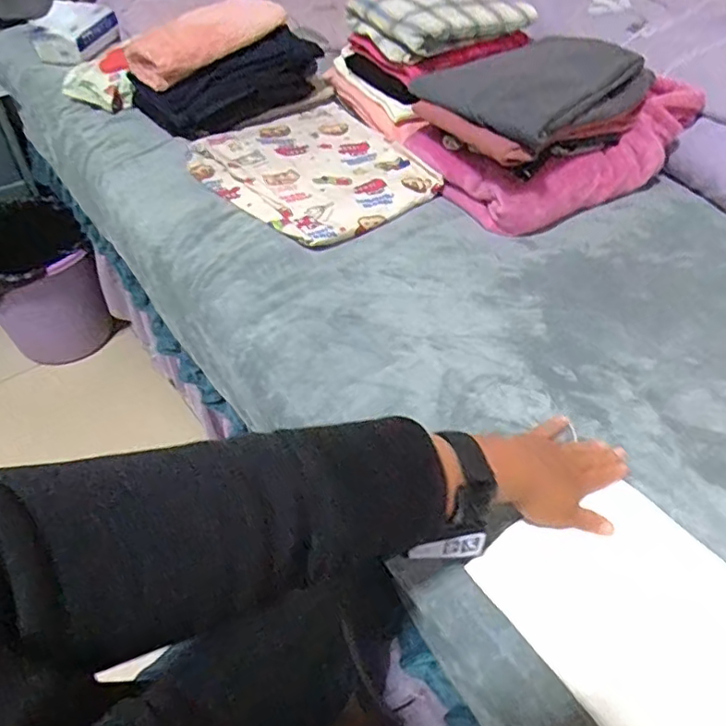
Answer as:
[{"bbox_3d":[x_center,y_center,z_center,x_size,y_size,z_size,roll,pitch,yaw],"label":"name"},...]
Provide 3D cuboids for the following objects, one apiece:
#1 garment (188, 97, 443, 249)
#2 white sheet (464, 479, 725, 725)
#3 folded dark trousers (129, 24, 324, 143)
[{"bbox_3d":[-0.074,-0.295,0.853,0.281,0.023,0.327,-32,57,-27],"label":"garment"},{"bbox_3d":[0.227,0.197,0.440,0.178,0.018,0.227,-29,52,-25],"label":"white sheet"},{"bbox_3d":[-0.224,-0.490,0.958,0.283,0.096,0.155,-35,58,-27],"label":"folded dark trousers"}]

